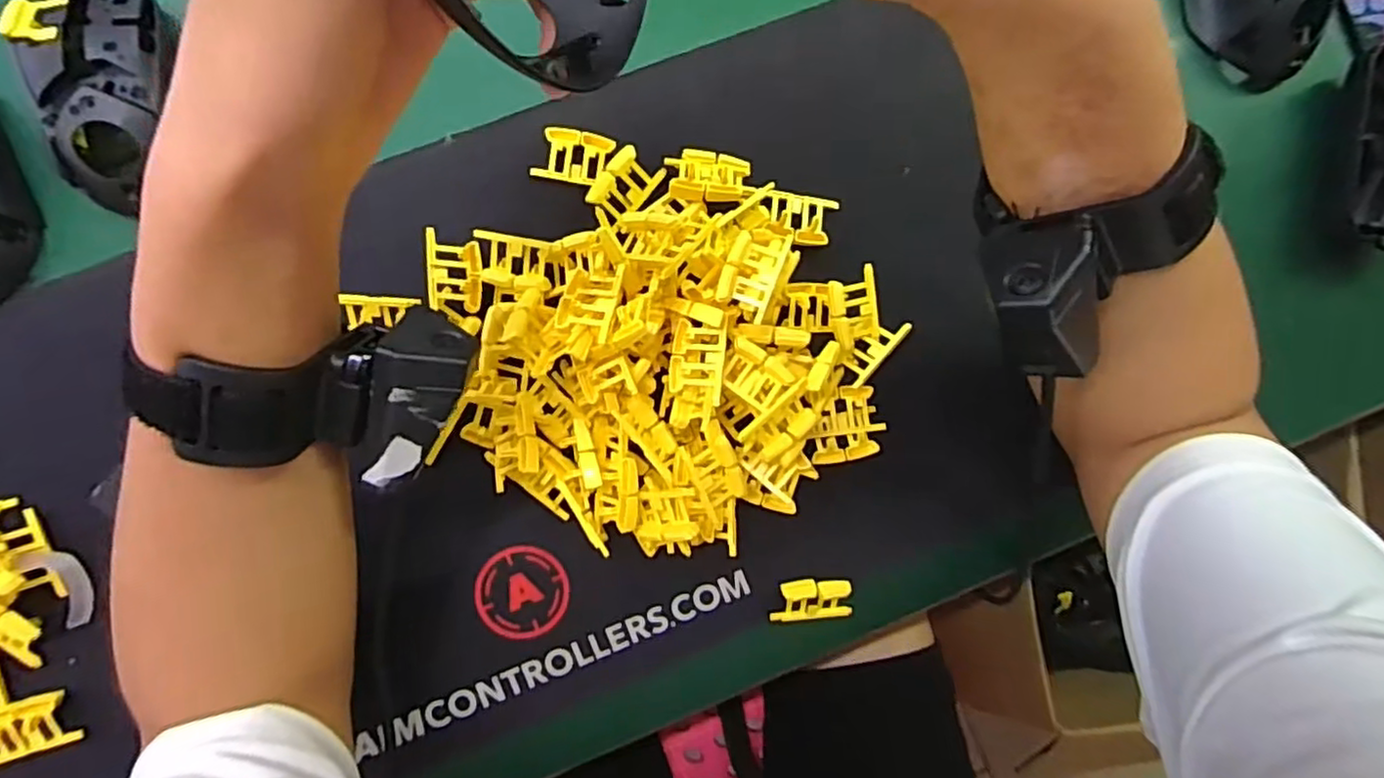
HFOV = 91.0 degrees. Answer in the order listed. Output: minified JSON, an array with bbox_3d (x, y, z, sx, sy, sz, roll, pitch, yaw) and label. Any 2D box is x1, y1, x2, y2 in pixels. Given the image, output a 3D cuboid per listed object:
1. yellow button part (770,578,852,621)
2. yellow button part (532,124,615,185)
[{"bbox_3d":[0.064,0.111,0.358,0.041,0.015,0.023,-2,85,-6],"label":"yellow button part"},{"bbox_3d":[-0.062,-0.121,0.353,0.037,0.004,0.027,14,84,-4],"label":"yellow button part"}]

